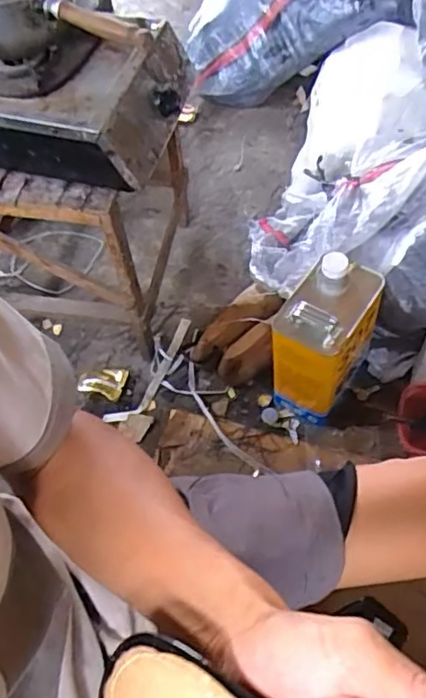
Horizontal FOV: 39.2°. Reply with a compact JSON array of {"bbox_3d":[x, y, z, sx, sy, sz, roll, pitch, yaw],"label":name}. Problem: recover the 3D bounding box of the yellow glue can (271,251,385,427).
[{"bbox_3d":[0.175,-0.008,0.957,0.111,0.261,0.167,26,63,19],"label":"yellow glue can"}]

